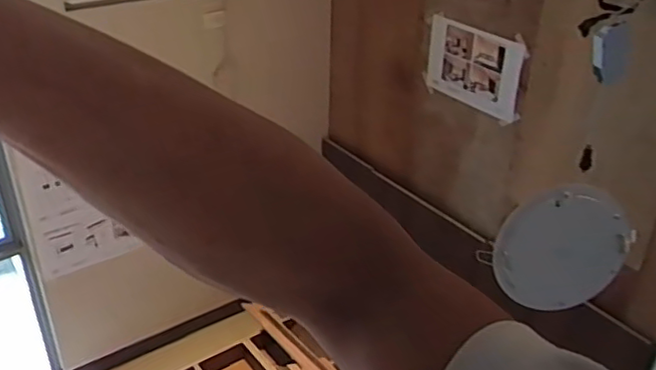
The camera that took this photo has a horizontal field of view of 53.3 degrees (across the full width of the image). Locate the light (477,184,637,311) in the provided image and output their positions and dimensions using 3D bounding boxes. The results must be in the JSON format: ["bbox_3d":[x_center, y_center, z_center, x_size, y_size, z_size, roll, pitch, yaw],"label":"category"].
[{"bbox_3d":[0.279,0.077,0.780,0.160,0.146,0.028,-40,16,11],"label":"light"}]

